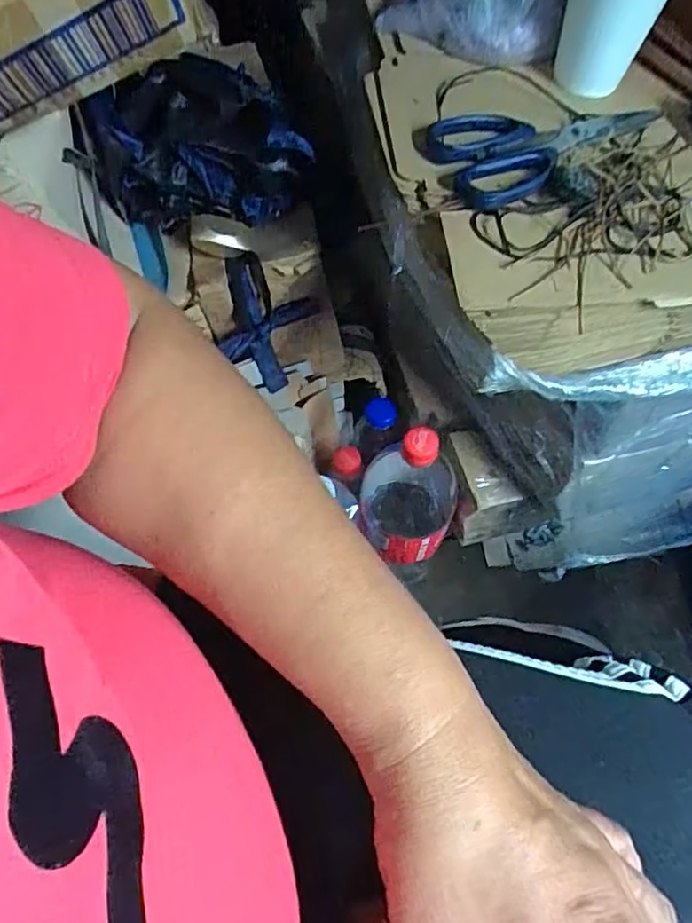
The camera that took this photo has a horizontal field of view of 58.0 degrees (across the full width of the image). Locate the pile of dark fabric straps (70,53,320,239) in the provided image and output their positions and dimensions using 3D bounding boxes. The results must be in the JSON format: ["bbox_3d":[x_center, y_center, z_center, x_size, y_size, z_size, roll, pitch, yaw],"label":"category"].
[{"bbox_3d":[-0.115,-0.247,0.497,0.168,0.122,0.053,-17,62,-9],"label":"pile of dark fabric straps"}]

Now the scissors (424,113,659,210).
[{"bbox_3d":[0.140,-0.226,0.433,0.162,0.010,0.078,-23,63,-12],"label":"scissors"}]

